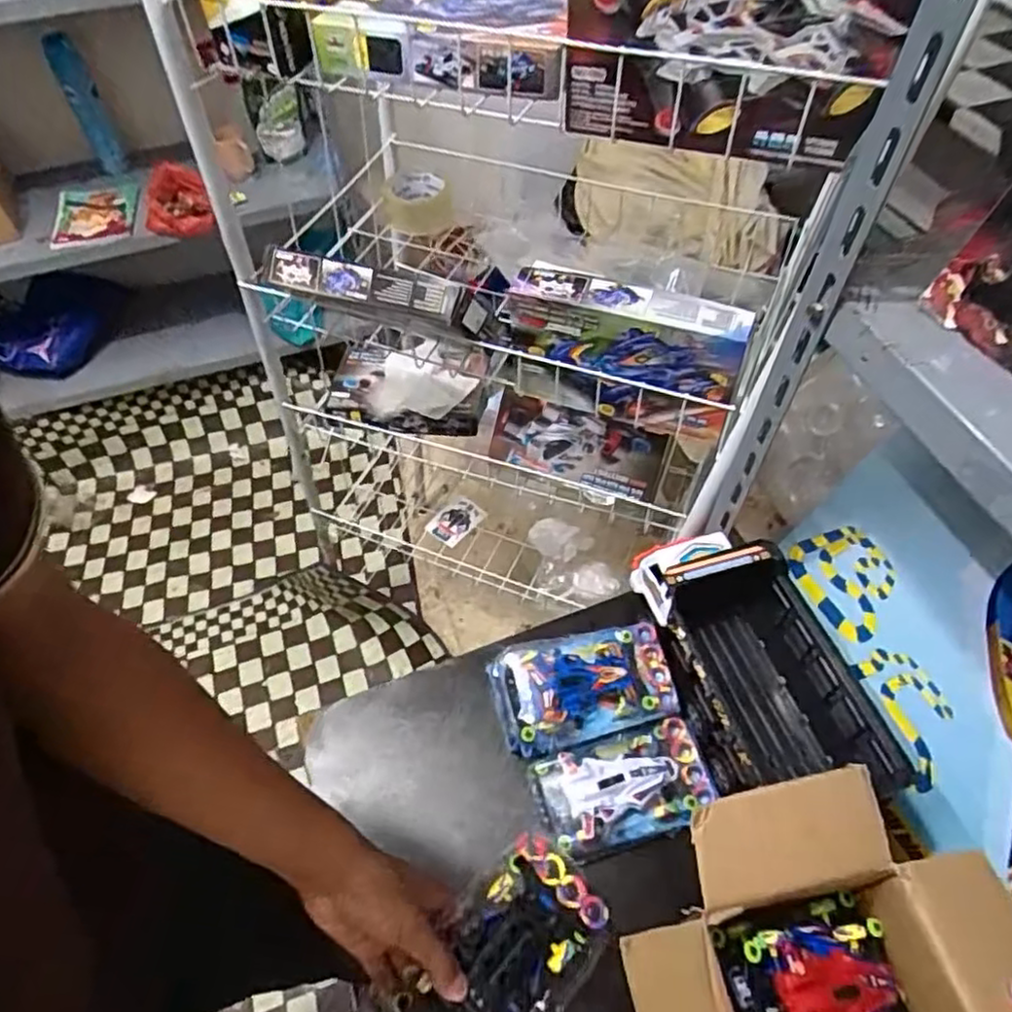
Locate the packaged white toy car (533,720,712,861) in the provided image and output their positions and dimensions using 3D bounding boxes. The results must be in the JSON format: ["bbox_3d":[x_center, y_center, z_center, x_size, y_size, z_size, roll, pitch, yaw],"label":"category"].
[{"bbox_3d":[0.116,0.278,0.680,0.165,0.034,0.096,-14,54,-8],"label":"packaged white toy car"}]

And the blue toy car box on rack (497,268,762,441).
[{"bbox_3d":[0.117,-0.155,0.712,0.230,0.148,0.041,17,56,15],"label":"blue toy car box on rack"}]

